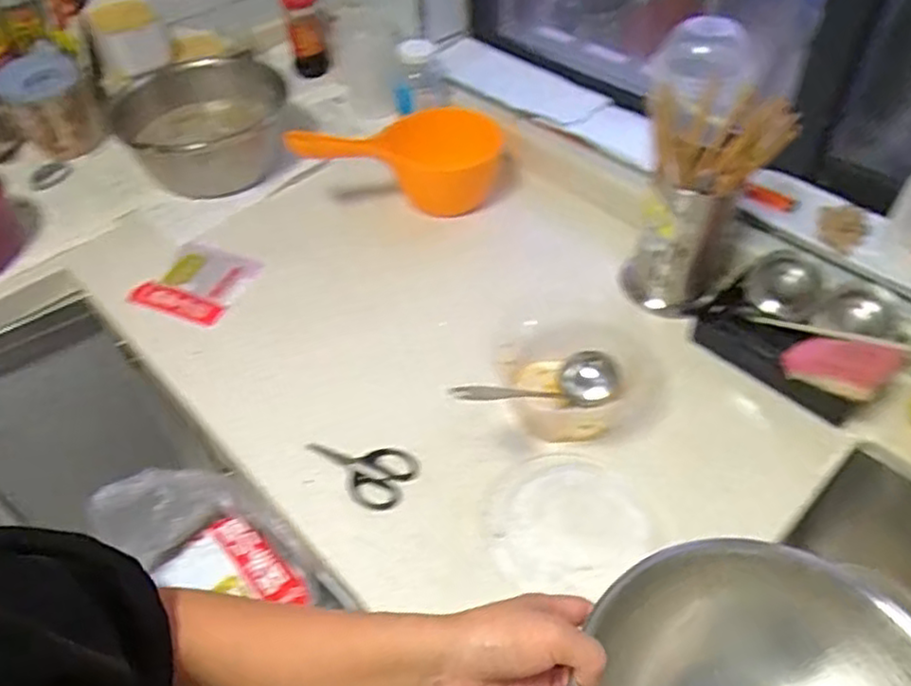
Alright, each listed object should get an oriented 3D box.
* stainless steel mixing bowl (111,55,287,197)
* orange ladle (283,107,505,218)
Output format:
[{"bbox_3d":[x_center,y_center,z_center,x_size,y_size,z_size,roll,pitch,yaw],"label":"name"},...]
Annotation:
[{"bbox_3d":[-0.373,-0.320,1.039,0.251,0.111,0.261,-2,47,2],"label":"stainless steel mixing bowl"},{"bbox_3d":[-0.087,-0.256,0.945,0.292,0.116,0.112,-2,43,-27],"label":"orange ladle"}]

